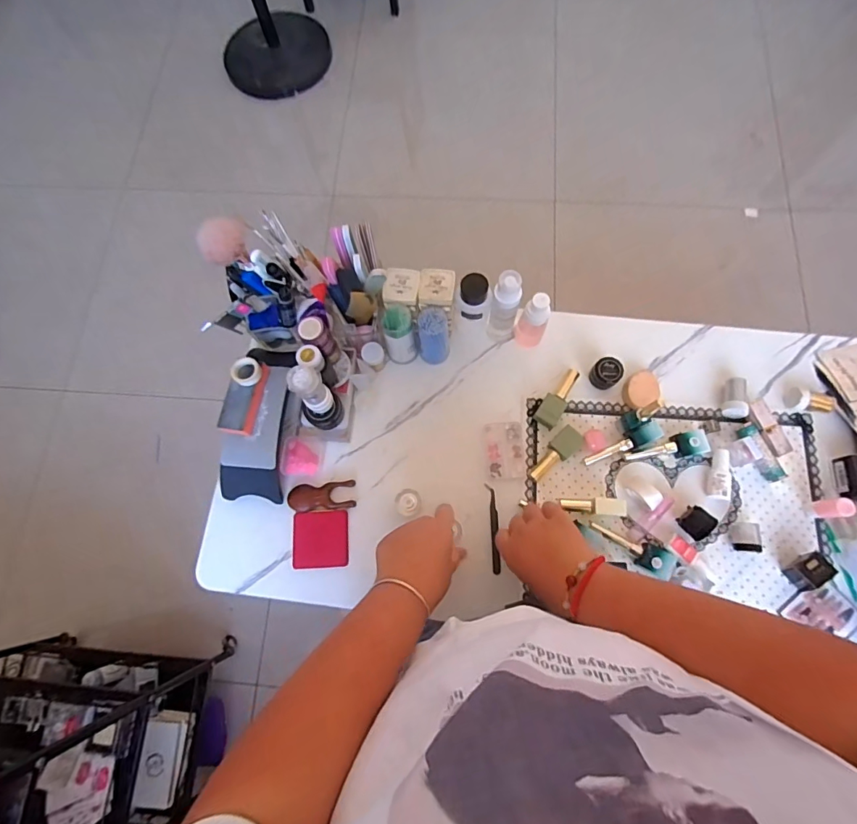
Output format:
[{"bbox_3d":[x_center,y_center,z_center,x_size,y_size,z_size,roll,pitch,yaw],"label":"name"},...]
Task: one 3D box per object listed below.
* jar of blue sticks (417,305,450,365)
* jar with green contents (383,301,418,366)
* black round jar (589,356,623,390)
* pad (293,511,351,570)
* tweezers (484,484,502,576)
[{"bbox_3d":[0.008,-0.103,0.646,0.043,0.101,0.046,-1,74,2],"label":"jar of blue sticks"},{"bbox_3d":[-0.041,-0.105,0.642,0.043,0.095,0.046,-1,74,2],"label":"jar with green contents"},{"bbox_3d":[0.250,-0.055,0.651,0.036,0.034,0.039,-1,74,2],"label":"black round jar"},{"bbox_3d":[-0.144,0.170,0.621,0.074,0.005,0.072,-4,74,2],"label":"pad"},{"bbox_3d":[0.086,0.153,0.609,0.012,0.005,0.114,-4,74,2],"label":"tweezers"}]

